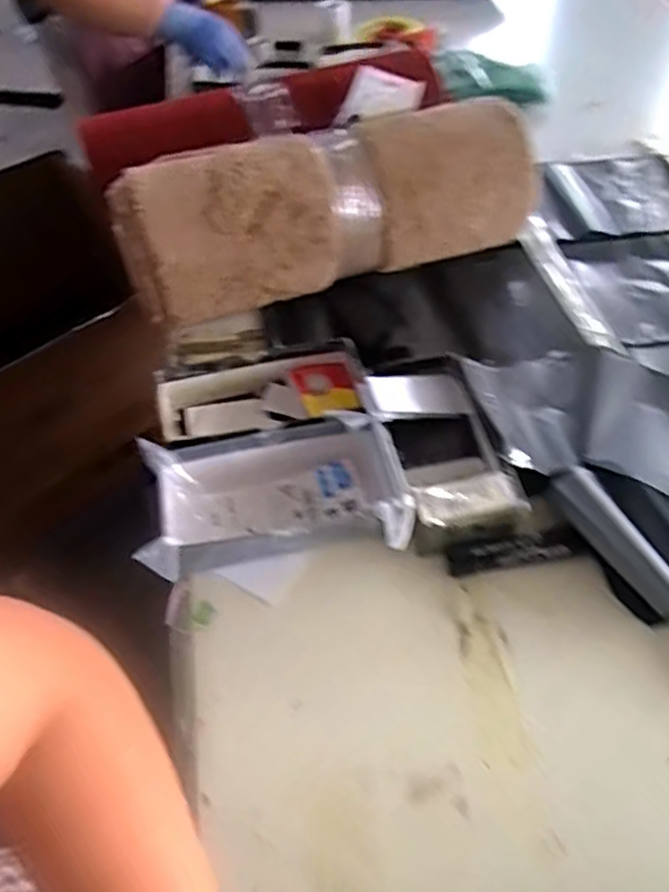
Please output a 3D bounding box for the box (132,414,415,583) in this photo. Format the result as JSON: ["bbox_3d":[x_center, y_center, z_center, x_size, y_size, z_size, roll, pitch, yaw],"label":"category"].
[{"bbox_3d":[-0.056,0.047,0.637,0.242,0.067,0.146,-5,51,-4],"label":"box"}]

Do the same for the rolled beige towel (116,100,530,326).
[{"bbox_3d":[-0.005,-0.293,0.830,0.514,0.175,0.137,-19,53,-15],"label":"rolled beige towel"}]

